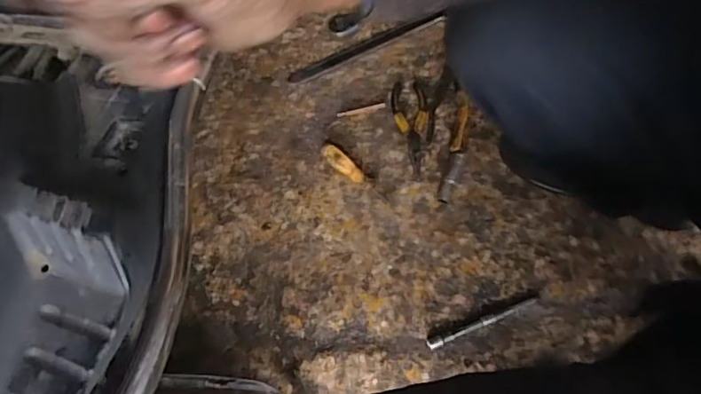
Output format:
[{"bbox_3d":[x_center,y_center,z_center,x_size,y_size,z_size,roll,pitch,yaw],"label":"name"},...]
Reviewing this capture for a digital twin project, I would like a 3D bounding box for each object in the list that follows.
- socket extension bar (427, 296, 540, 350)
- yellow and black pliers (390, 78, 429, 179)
[{"bbox_3d":[0.169,0.157,0.669,0.153,0.009,0.014,-20,64,-6],"label":"socket extension bar"},{"bbox_3d":[0.093,-0.103,0.792,0.052,0.018,0.156,-7,64,1],"label":"yellow and black pliers"}]

